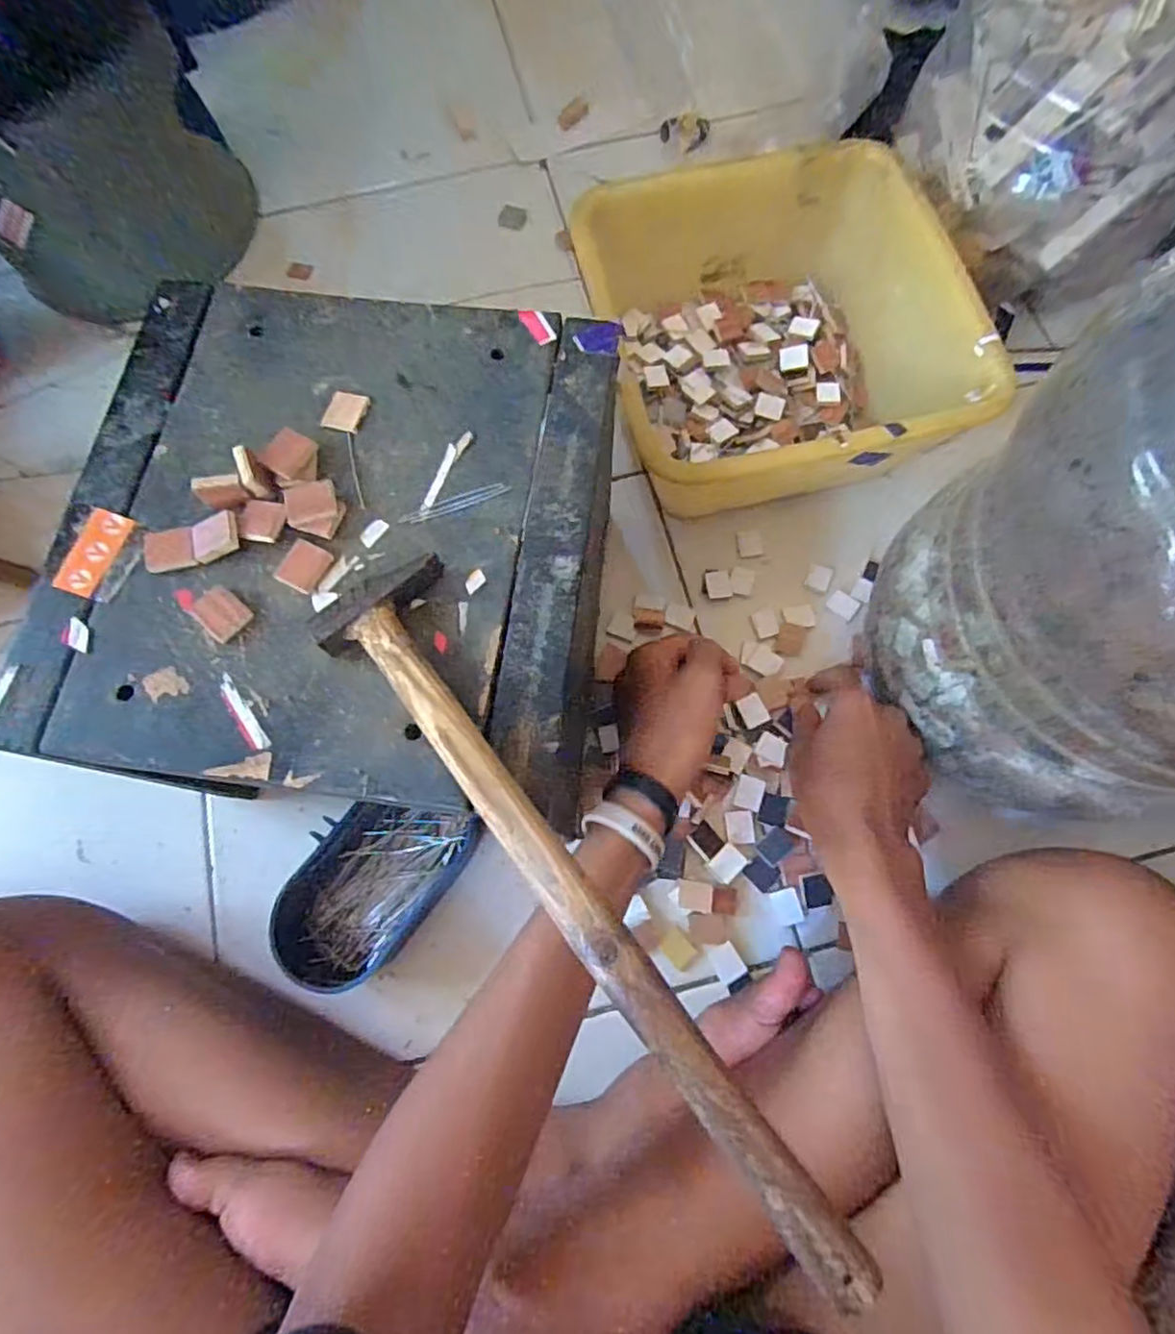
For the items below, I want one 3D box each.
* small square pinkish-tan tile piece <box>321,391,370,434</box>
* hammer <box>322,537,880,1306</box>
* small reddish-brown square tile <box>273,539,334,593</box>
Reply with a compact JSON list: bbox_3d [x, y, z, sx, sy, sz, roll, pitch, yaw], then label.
[{"bbox_3d":[-0.129,-0.136,0.355,0.019,0.006,0.024,10,73,4],"label":"small square pinkish-tan tile piece"},{"bbox_3d":[-0.001,0.087,0.274,0.056,0.021,0.323,-37,76,-10],"label":"hammer"},{"bbox_3d":[-0.140,-0.050,0.326,0.020,0.004,0.024,25,75,9],"label":"small reddish-brown square tile"}]

